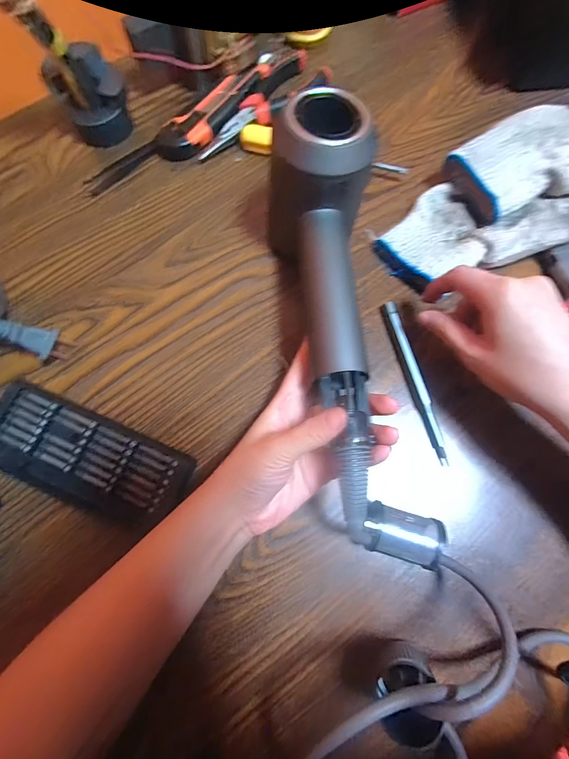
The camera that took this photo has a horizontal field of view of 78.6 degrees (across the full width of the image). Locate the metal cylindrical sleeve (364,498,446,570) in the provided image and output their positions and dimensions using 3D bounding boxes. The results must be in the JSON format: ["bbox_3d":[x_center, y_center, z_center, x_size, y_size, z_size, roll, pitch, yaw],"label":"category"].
[{"bbox_3d":[0.080,0.106,0.242,0.052,0.032,0.029,16,77,4],"label":"metal cylindrical sleeve"}]

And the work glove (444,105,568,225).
[{"bbox_3d":[0.235,-0.190,0.302,0.181,0.055,0.097,-9,77,-2],"label":"work glove"}]

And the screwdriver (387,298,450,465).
[{"bbox_3d":[0.106,0.000,0.280,0.008,0.011,0.133,-15,77,-3],"label":"screwdriver"}]

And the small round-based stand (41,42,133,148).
[{"bbox_3d":[-0.177,-0.260,0.317,0.061,0.060,0.050,-24,78,-6],"label":"small round-based stand"}]

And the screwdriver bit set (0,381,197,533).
[{"bbox_3d":[-0.149,0.059,0.261,0.154,0.021,0.065,23,77,5],"label":"screwdriver bit set"}]

